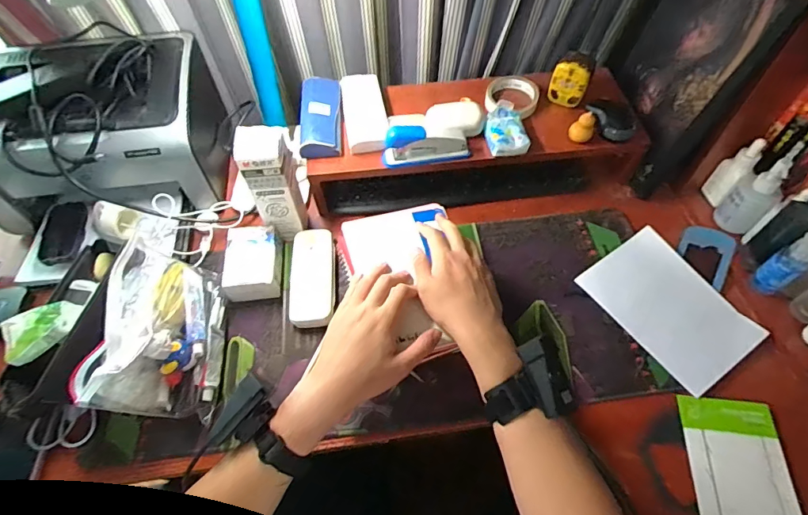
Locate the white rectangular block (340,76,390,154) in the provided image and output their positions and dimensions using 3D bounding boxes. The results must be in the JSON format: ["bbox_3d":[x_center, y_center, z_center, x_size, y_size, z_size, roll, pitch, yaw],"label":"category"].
[{"bbox_3d":[-0.063,-0.231,0.714,0.065,0.039,0.154,-9,57,-4],"label":"white rectangular block"}]

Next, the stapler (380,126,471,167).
[{"bbox_3d":[0.032,-0.169,0.653,0.125,0.060,0.028,-7,57,-3],"label":"stapler"}]

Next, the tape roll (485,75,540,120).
[{"bbox_3d":[0.181,-0.272,0.735,0.083,0.017,0.101,15,58,11],"label":"tape roll"}]

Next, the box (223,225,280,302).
[{"bbox_3d":[-0.220,0.007,0.648,0.074,0.039,0.106,-6,57,-2],"label":"box"}]

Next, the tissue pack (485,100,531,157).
[{"bbox_3d":[0.154,-0.198,0.678,0.059,0.025,0.092,-6,57,-3],"label":"tissue pack"}]

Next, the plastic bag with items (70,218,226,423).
[{"bbox_3d":[-0.300,0.077,0.564,0.063,0.153,0.249,-39,43,28],"label":"plastic bag with items"}]

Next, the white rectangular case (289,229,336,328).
[{"bbox_3d":[-0.134,0.027,0.650,0.065,0.028,0.147,-4,57,-1],"label":"white rectangular case"}]

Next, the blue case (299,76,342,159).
[{"bbox_3d":[-0.132,-0.224,0.702,0.064,0.029,0.163,-4,57,-1],"label":"blue case"}]

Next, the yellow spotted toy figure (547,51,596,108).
[{"bbox_3d":[0.266,-0.283,0.701,0.056,0.073,0.044,24,60,16],"label":"yellow spotted toy figure"}]

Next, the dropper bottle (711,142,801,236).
[{"bbox_3d":[0.507,-0.095,0.633,0.062,0.121,0.053,-39,64,-22],"label":"dropper bottle"}]

